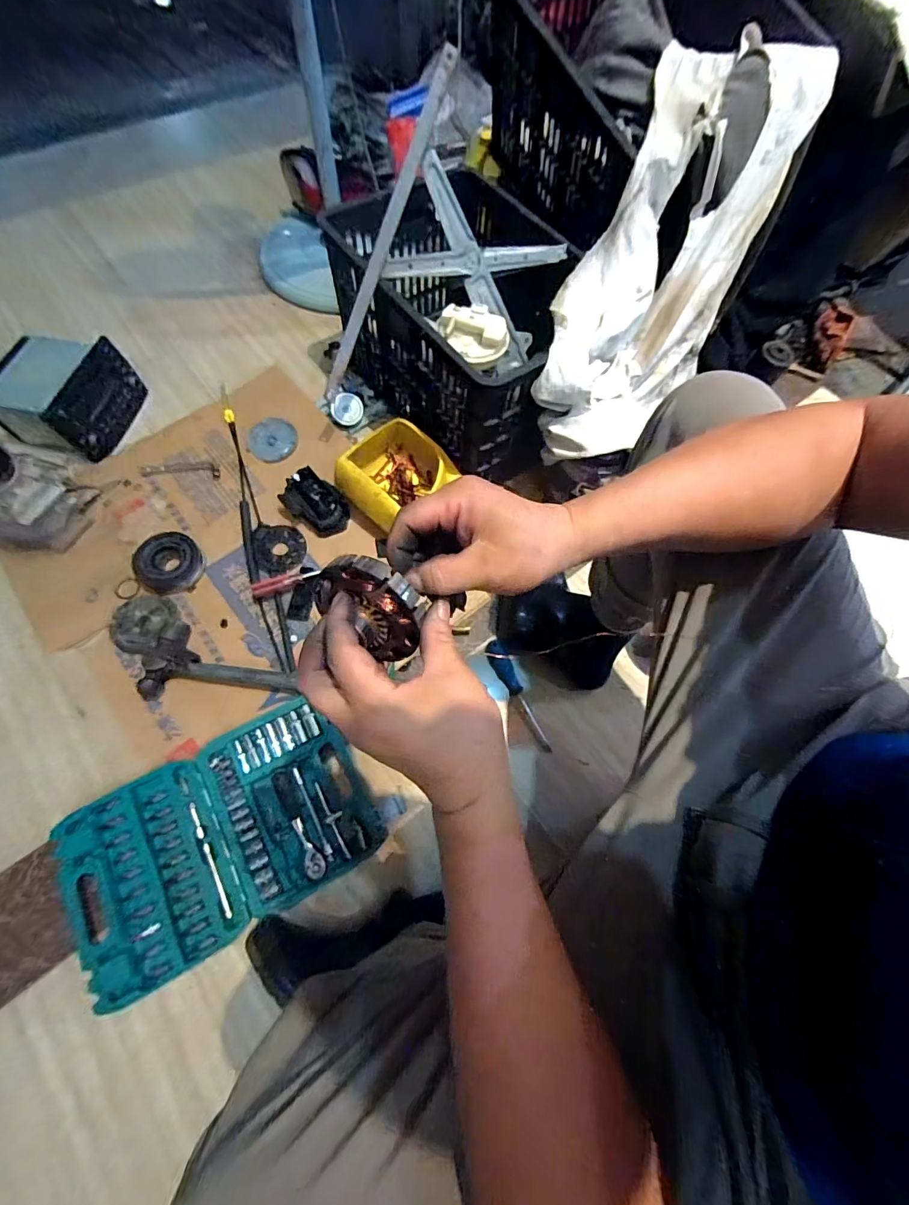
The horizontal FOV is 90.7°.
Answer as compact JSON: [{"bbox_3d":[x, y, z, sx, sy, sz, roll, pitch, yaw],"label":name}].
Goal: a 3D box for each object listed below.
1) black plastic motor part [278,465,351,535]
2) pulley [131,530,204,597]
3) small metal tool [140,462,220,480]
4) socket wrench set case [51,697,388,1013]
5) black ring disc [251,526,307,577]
[{"bbox_3d":[-0.253,-0.178,0.822,0.118,0.067,0.080,35,69,11],"label":"black plastic motor part"},{"bbox_3d":[-0.497,-0.071,0.772,0.109,0.031,0.104,1,67,-3],"label":"pulley"},{"bbox_3d":[-0.524,-0.256,0.865,0.145,0.009,0.036,3,67,-2],"label":"small metal tool"},{"bbox_3d":[-0.330,0.333,0.643,0.397,0.052,0.244,-26,71,-13],"label":"socket wrench set case"},{"bbox_3d":[-0.314,-0.096,0.807,0.086,0.011,0.097,-7,75,-18],"label":"black ring disc"}]

